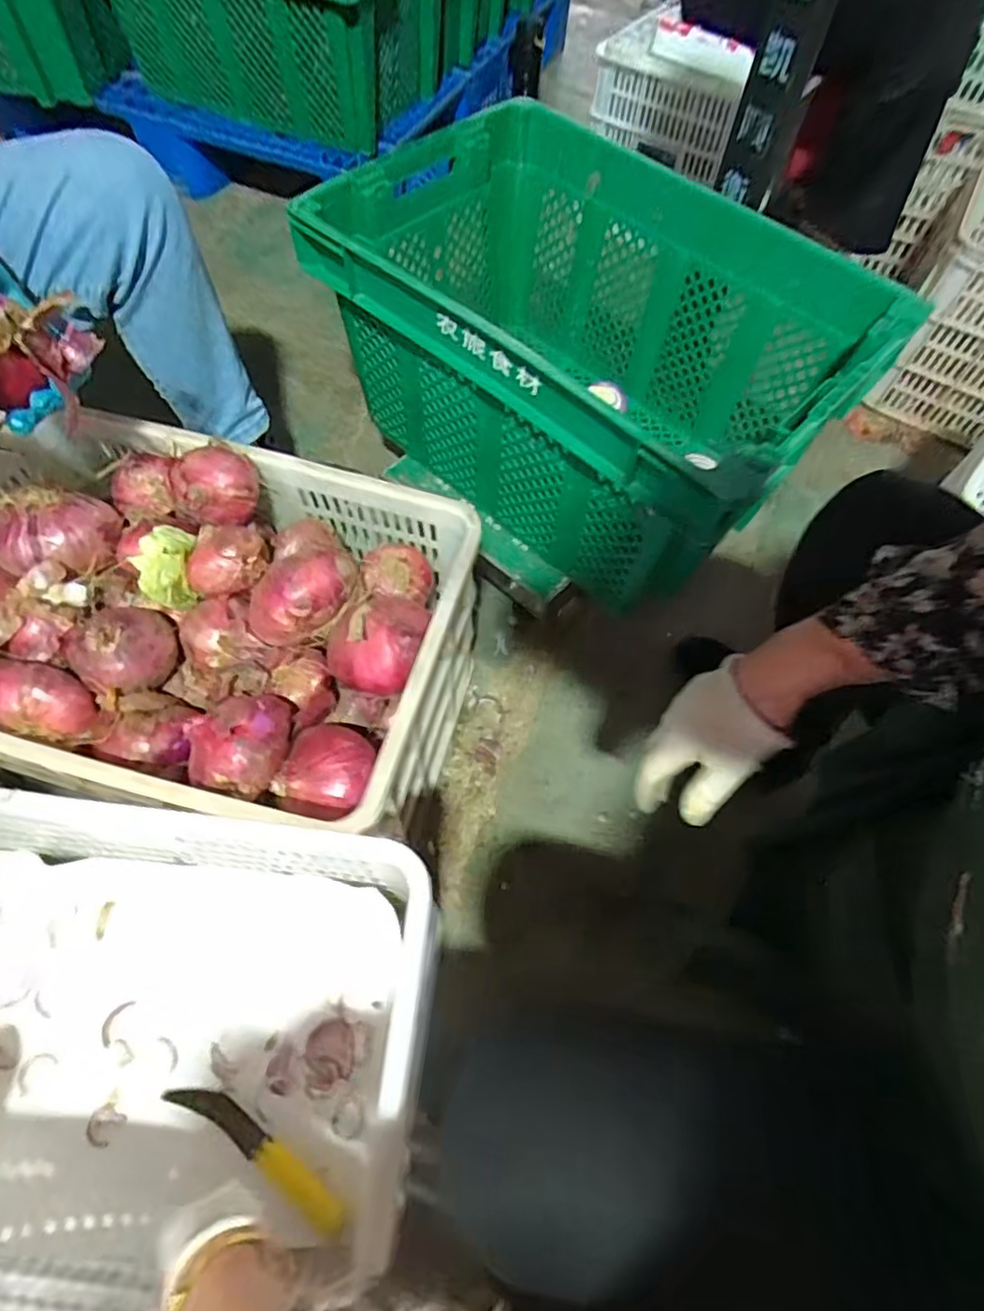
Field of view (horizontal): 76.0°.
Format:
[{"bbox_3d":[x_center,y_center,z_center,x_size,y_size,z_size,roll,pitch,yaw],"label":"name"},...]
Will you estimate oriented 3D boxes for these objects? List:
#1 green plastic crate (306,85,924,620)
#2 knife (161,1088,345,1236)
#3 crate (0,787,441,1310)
[{"bbox_3d":[0.129,-0.398,0.814,0.620,0.278,0.462,42,68,17],"label":"green plastic crate"},{"bbox_3d":[-0.225,0.470,0.600,0.204,0.016,0.029,29,65,12],"label":"knife"},{"bbox_3d":[-0.330,0.336,0.529,0.513,0.291,0.335,8,62,1],"label":"crate"}]

